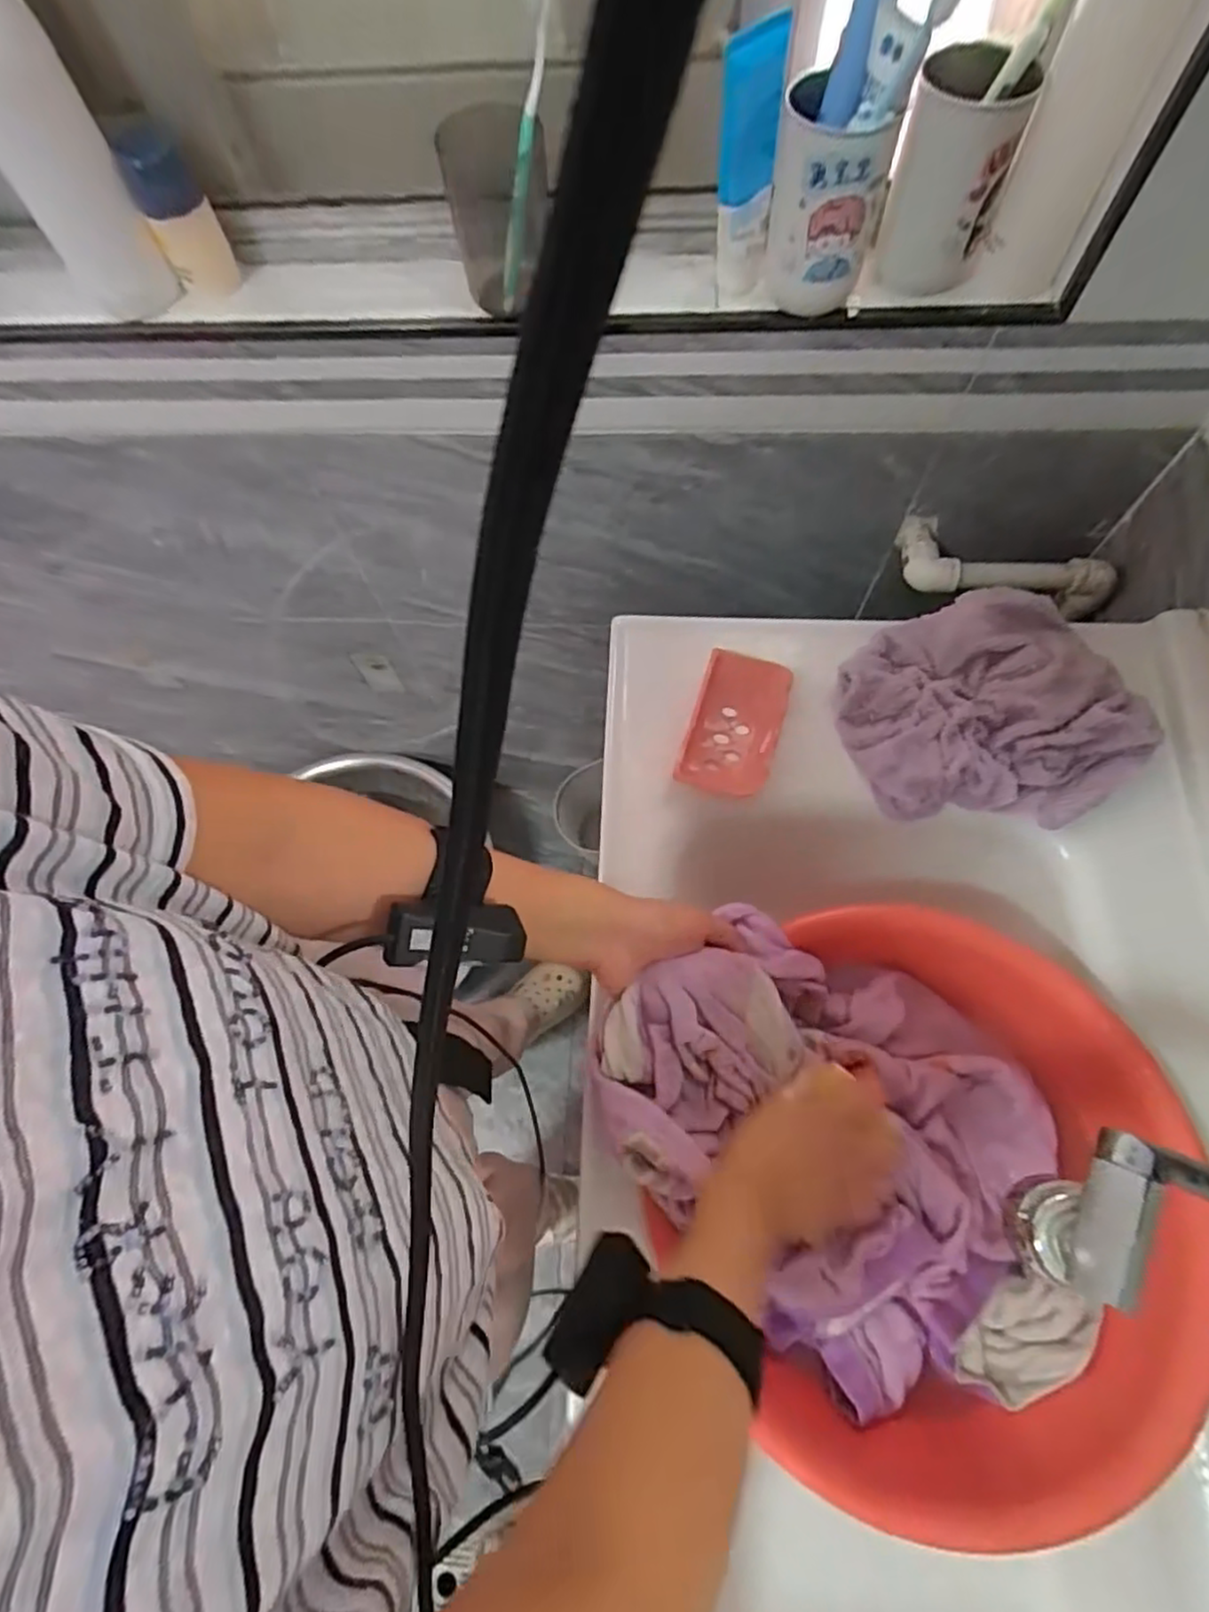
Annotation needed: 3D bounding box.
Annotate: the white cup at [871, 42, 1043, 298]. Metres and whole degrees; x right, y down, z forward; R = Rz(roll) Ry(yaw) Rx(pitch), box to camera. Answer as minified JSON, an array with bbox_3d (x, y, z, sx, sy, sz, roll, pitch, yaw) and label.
[{"bbox_3d":[0.244,-0.440,0.505,0.072,0.122,0.067,-1,69,3],"label":"white cup"}]

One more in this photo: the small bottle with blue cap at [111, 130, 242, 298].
[{"bbox_3d":[-0.346,-0.479,0.567,0.049,0.110,0.059,-29,70,-8],"label":"small bottle with blue cap"}]

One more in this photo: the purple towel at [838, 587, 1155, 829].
[{"bbox_3d":[0.314,-0.081,0.582,0.219,0.043,0.186,-9,69,-1],"label":"purple towel"}]

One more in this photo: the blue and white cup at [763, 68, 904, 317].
[{"bbox_3d":[0.157,-0.432,0.511,0.074,0.116,0.076,8,70,6],"label":"blue and white cup"}]

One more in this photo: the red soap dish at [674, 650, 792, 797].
[{"bbox_3d":[0.111,-0.068,0.605,0.074,0.028,0.130,16,71,9],"label":"red soap dish"}]

